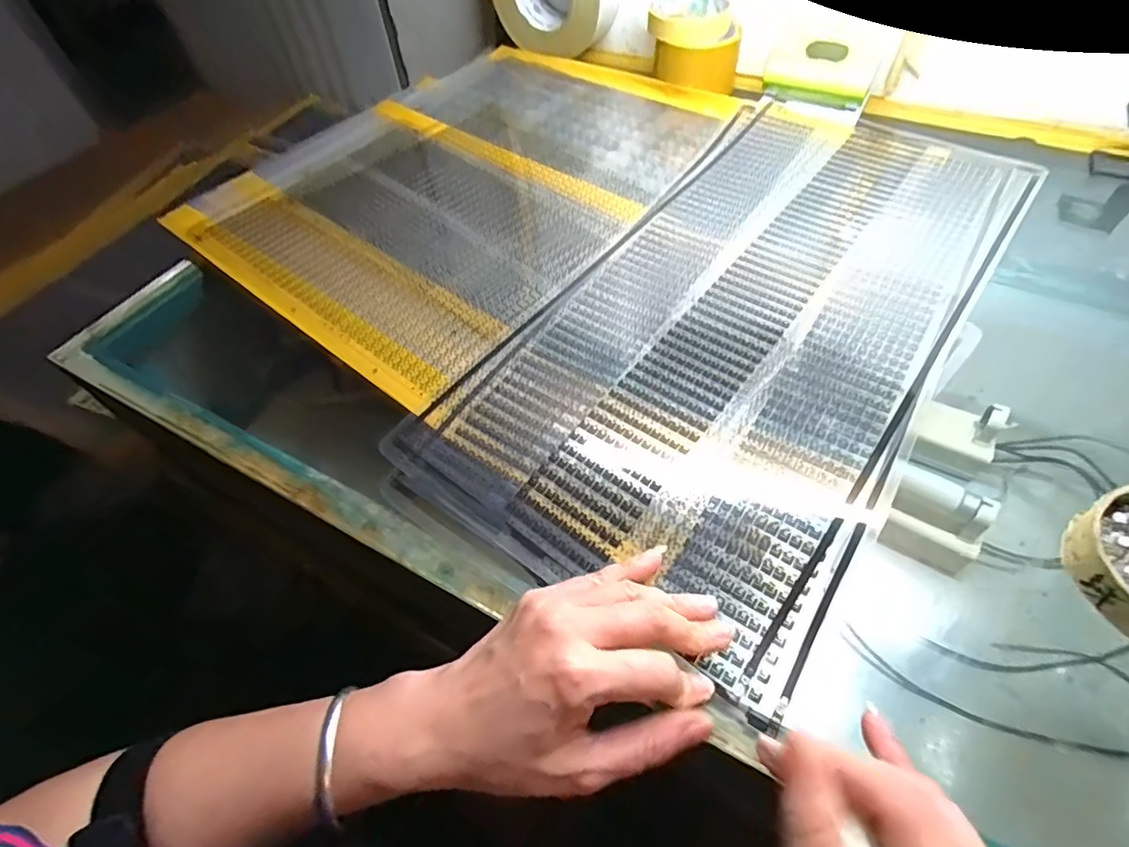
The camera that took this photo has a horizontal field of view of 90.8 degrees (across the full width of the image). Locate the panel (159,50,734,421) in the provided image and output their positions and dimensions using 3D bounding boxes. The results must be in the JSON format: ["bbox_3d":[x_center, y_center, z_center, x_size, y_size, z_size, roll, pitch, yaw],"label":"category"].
[{"bbox_3d":[-0.083,-0.239,0.529,0.349,0.014,0.453,33,62,24],"label":"panel"}]

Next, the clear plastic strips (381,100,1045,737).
[{"bbox_3d":[0.145,-0.094,0.410,0.249,0.014,0.515,30,61,23],"label":"clear plastic strips"}]

